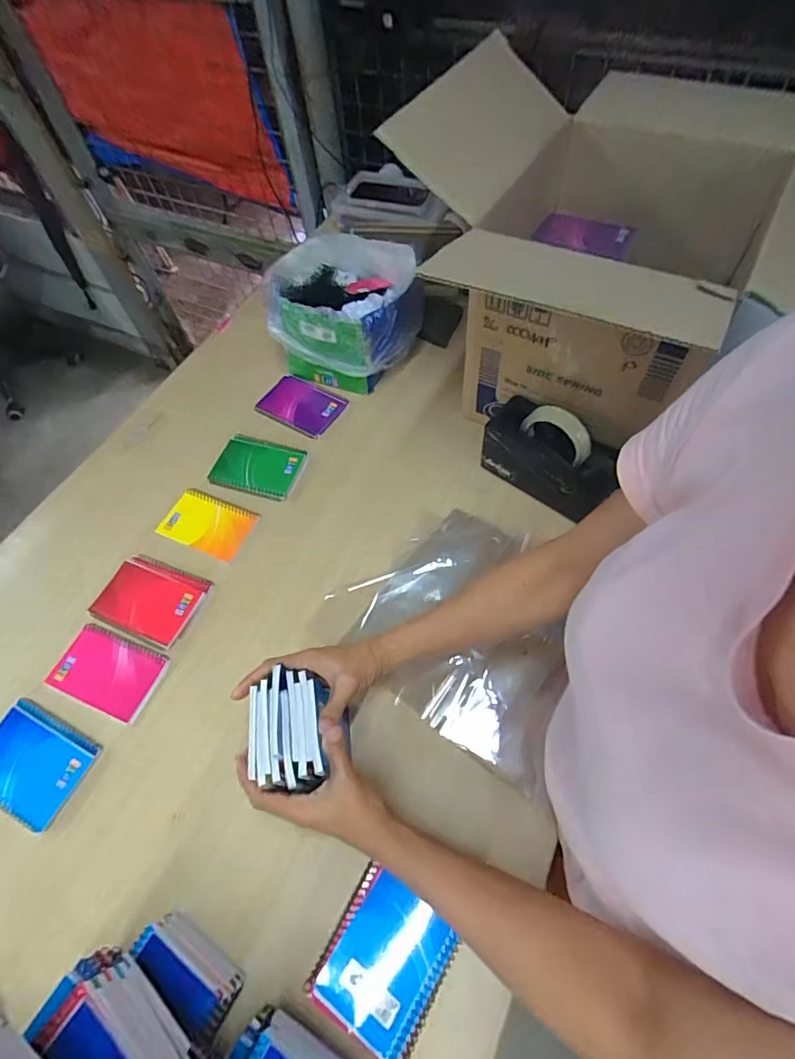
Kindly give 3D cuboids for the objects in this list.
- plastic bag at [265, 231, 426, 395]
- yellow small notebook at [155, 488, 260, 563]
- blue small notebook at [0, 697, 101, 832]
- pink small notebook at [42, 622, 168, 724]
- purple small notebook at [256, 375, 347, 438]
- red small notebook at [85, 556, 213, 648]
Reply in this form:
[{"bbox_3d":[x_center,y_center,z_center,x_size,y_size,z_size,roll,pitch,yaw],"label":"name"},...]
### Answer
[{"bbox_3d":[-0.085,-0.360,0.815,0.231,0.134,0.233,-7,59,0],"label":"plastic bag"},{"bbox_3d":[-0.272,-0.009,0.706,0.130,0.005,0.082,19,63,15],"label":"yellow small notebook"},{"bbox_3d":[-0.410,0.258,0.548,0.131,0.012,0.095,19,63,15],"label":"blue small notebook"},{"bbox_3d":[-0.354,0.171,0.599,0.132,0.008,0.082,18,62,14],"label":"pink small notebook"},{"bbox_3d":[-0.159,-0.207,0.807,0.133,0.014,0.093,29,66,19],"label":"purple small notebook"},{"bbox_3d":[-0.322,0.089,0.639,0.130,0.010,0.095,17,62,14],"label":"red small notebook"}]

